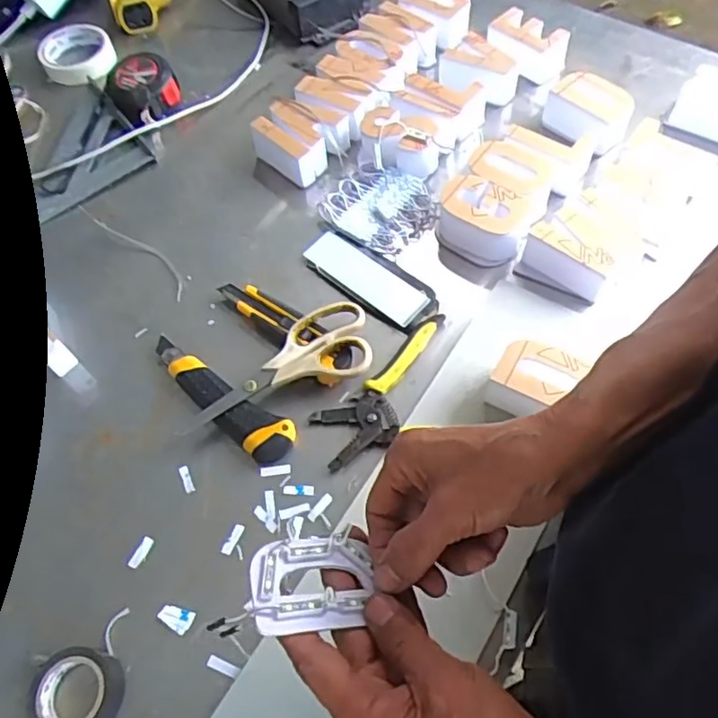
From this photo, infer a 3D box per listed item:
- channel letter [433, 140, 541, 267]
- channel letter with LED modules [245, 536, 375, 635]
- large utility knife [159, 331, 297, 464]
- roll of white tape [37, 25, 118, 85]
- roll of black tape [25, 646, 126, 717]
[{"bbox_3d":[0.136,-0.161,0.633,0.090,0.043,0.125,22,64,15],"label":"channel letter"},{"bbox_3d":[-0.025,0.123,0.345,0.072,0.007,0.049,6,47,-25],"label":"channel letter with LED modules"},{"bbox_3d":[-0.129,0.034,0.555,0.166,0.020,0.038,33,67,19],"label":"large utility knife"},{"bbox_3d":[-0.358,-0.386,0.792,0.091,0.024,0.090,-1,60,2],"label":"roll of white tape"},{"bbox_3d":[-0.201,0.237,0.442,0.062,0.016,0.058,-1,60,2],"label":"roll of black tape"}]

